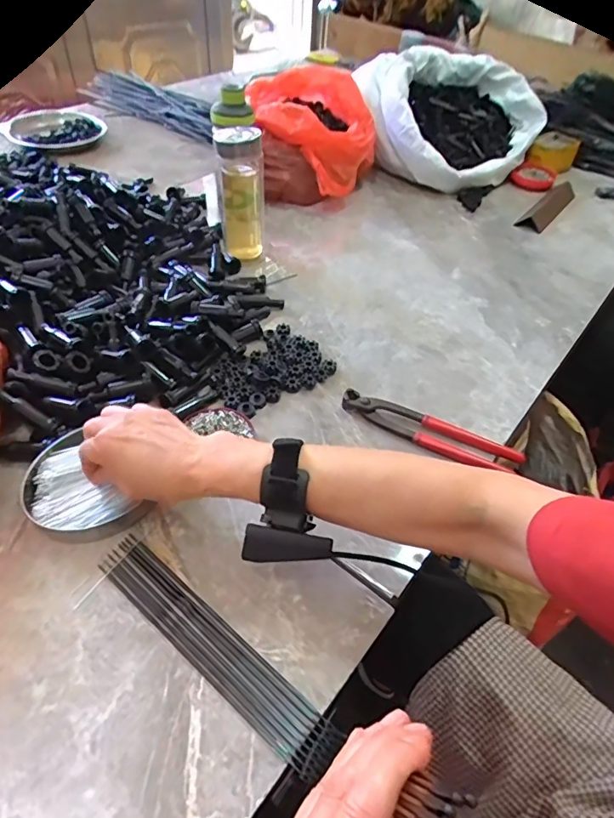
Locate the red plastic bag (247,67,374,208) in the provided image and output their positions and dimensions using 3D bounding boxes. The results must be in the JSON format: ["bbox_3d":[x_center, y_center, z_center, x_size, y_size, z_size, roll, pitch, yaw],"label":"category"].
[{"bbox_3d":[0.002,-0.515,0.952,0.252,0.157,0.278,7,46,1],"label":"red plastic bag"}]

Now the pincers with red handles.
[{"bbox_3d":[0.134,0.025,0.548,0.199,0.018,0.044,19,48,13],"label":"pincers with red handles"}]

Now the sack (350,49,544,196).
[{"bbox_3d":[0.281,-0.603,1.042,0.394,0.195,0.292,18,48,12],"label":"sack"}]

